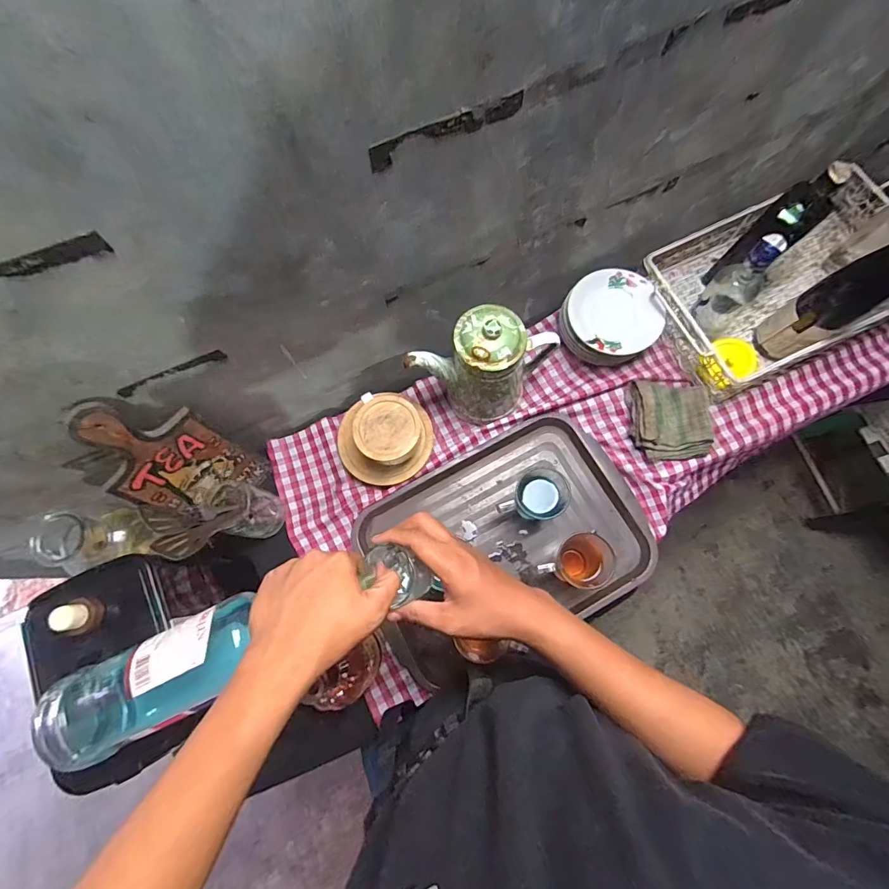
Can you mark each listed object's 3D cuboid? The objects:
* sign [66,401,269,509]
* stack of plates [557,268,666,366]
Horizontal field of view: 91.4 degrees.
[{"bbox_3d":[-0.371,0.026,0.597,0.013,0.273,0.134,36,77,28],"label":"sign"},{"bbox_3d":[0.268,-0.202,0.711,0.148,0.070,0.150,35,78,11],"label":"stack of plates"}]

